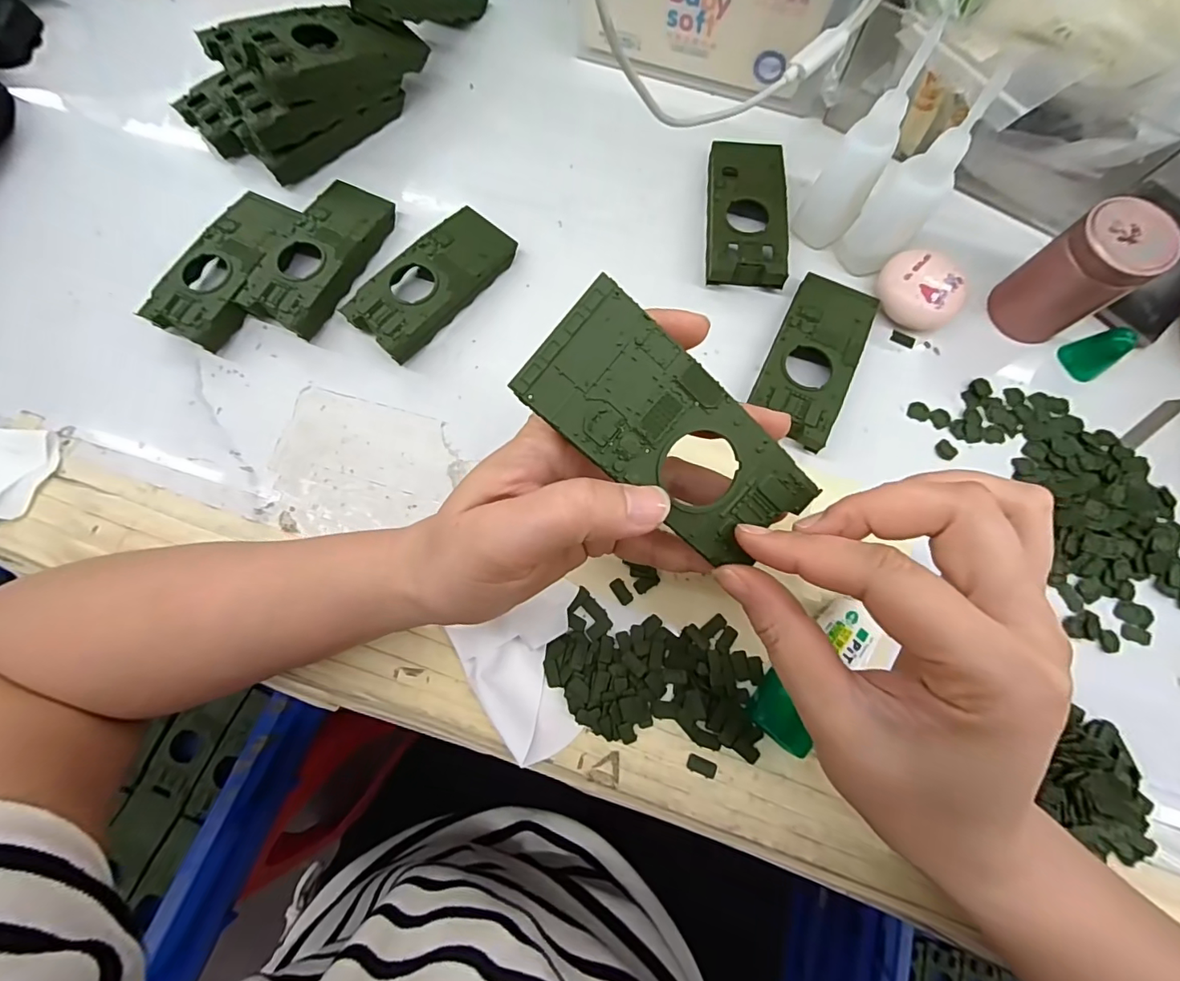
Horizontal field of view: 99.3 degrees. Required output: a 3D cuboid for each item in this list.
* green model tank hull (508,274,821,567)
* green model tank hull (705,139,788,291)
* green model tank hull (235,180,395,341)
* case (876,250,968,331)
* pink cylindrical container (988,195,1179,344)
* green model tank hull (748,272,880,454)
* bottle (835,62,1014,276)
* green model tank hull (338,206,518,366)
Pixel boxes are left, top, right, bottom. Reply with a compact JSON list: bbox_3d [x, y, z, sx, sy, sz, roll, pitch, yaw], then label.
[{"bbox_3d":[0.028,-0.018,0.164,0.101,0.013,0.045,35,79,-14],"label":"green model tank hull"},{"bbox_3d":[0.097,-0.176,0.314,0.047,0.019,0.105,4,77,2],"label":"green model tank hull"},{"bbox_3d":[-0.166,-0.145,0.311,0.050,0.021,0.103,25,78,6],"label":"green model tank hull"},{"bbox_3d":[0.193,-0.116,0.296,0.039,0.024,0.047,-42,80,-8],"label":"case"},{"bbox_3d":[0.263,-0.116,0.272,0.037,0.067,0.043,-34,78,-7],"label":"pink cylindrical container"},{"bbox_3d":[0.129,-0.077,0.288,0.047,0.020,0.105,24,78,6],"label":"green model tank hull"},{"bbox_3d":[0.171,-0.159,0.264,0.034,0.103,0.031,0,77,1],"label":"bottle"},{"bbox_3d":[-0.093,-0.126,0.305,0.050,0.021,0.103,39,80,9],"label":"green model tank hull"}]

